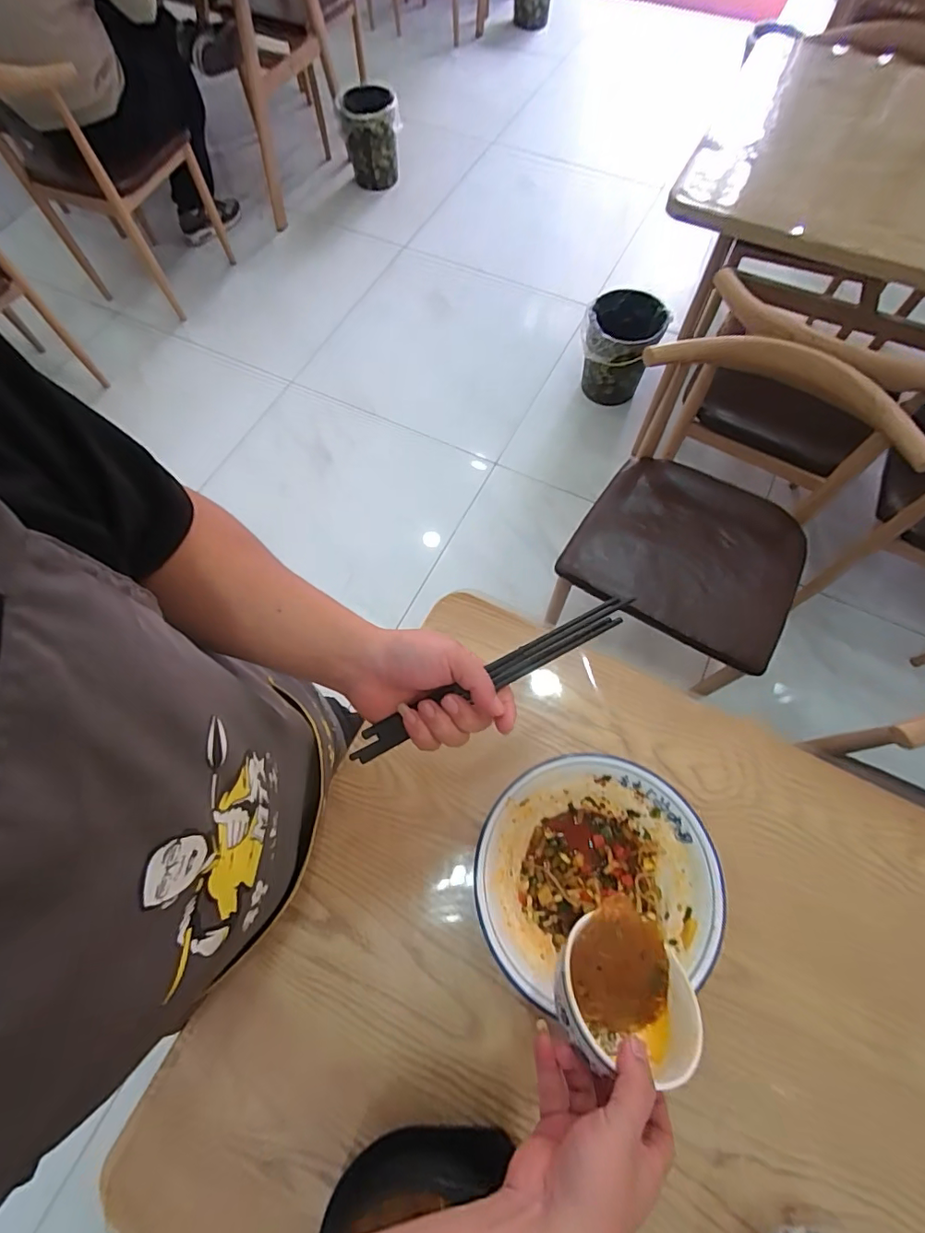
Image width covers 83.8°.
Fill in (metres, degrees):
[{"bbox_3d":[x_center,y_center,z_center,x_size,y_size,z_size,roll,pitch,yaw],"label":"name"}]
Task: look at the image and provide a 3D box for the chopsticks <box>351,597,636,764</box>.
[{"bbox_3d":[0.027,0.049,0.420,0.254,0.014,0.023,-28,67,-4],"label":"chopsticks"}]

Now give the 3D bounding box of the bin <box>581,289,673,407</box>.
[{"bbox_3d":[0.491,-0.847,1.642,0.231,0.264,0.213,16,70,7],"label":"bin"}]

